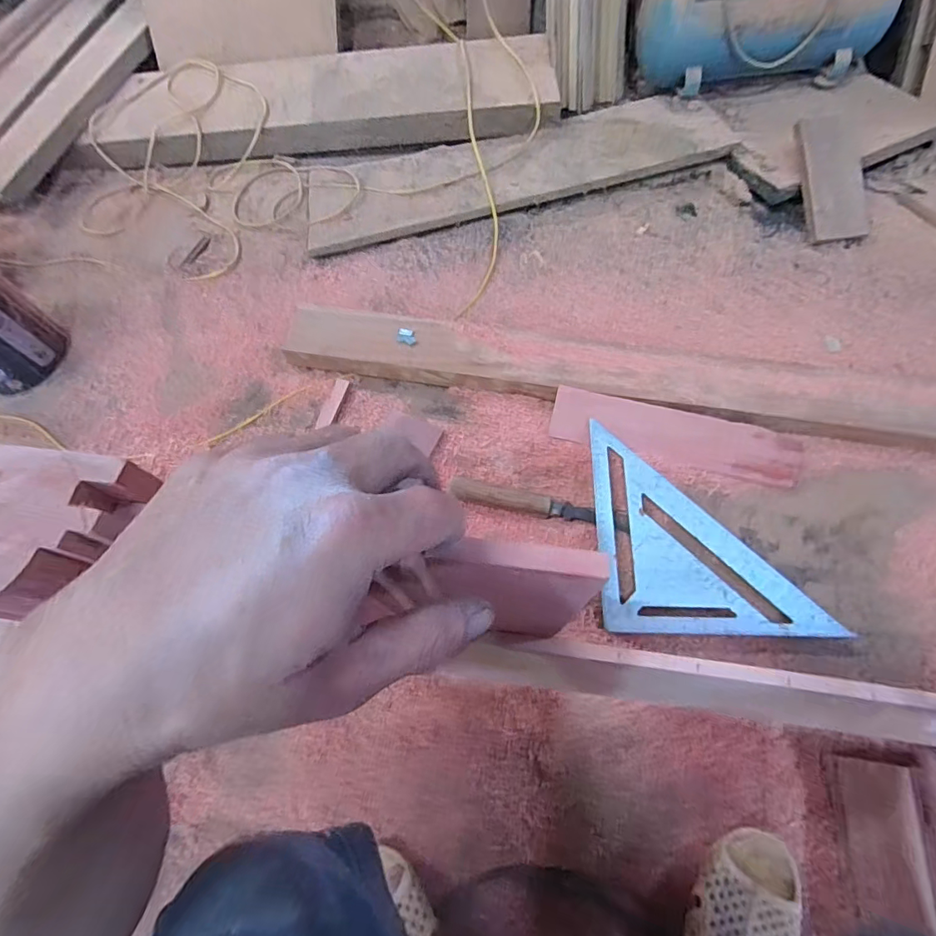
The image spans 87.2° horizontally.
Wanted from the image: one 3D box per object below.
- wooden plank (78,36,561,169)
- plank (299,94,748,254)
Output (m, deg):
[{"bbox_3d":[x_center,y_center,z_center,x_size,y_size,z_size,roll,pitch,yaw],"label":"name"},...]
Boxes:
[{"bbox_3d":[-0.331,-0.798,1.076,1.016,0.095,0.287,-4,66,2],"label":"wooden plank"},{"bbox_3d":[0.097,-0.604,0.989,0.837,0.026,0.224,-13,67,-1],"label":"plank"}]

